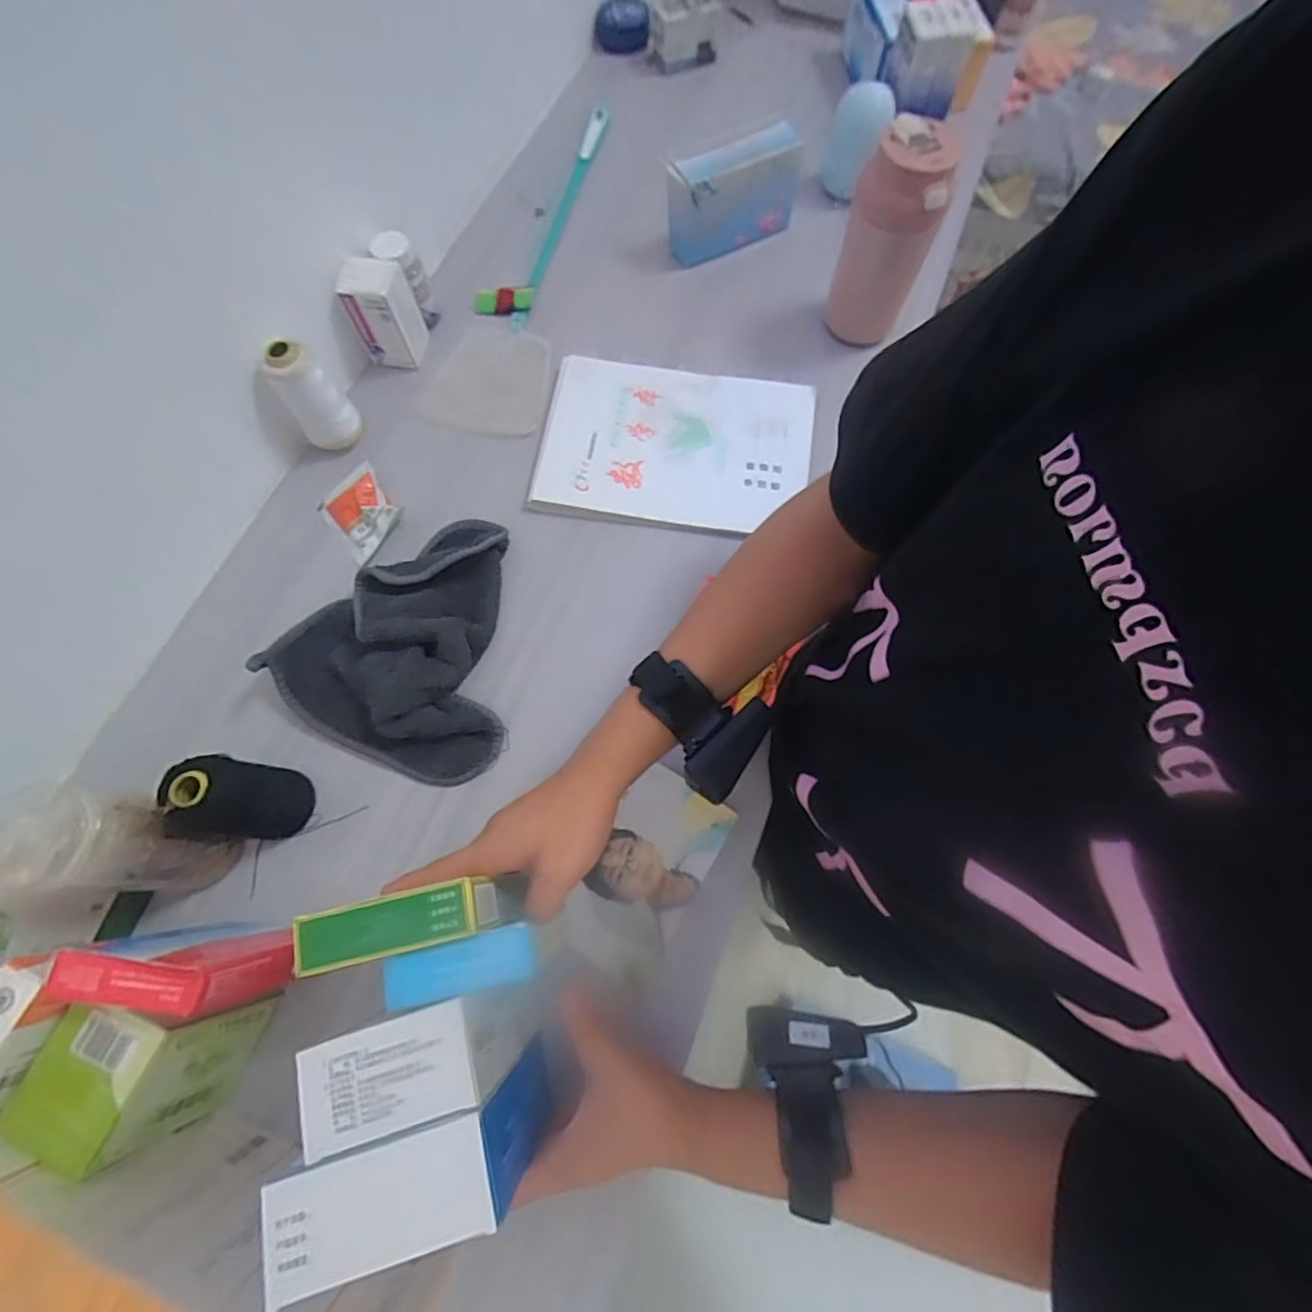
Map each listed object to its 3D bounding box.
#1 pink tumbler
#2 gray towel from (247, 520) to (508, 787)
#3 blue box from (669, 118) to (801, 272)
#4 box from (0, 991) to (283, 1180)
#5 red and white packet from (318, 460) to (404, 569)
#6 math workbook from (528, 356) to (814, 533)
[{"bbox_3d":[0.216,-0.388,0.568,0.074,0.159,0.087,18,72,8],"label":"pink tumbler"},{"bbox_3d":[-0.227,-0.017,0.513,0.186,0.043,0.239,-2,71,1],"label":"gray towel"},{"bbox_3d":[0.080,-0.503,0.654,0.151,0.092,0.045,-24,72,-7],"label":"blue box"},{"bbox_3d":[-0.311,0.246,0.376,0.067,0.101,0.083,24,73,10],"label":"box"},{"bbox_3d":[-0.280,-0.140,0.568,0.060,0.019,0.082,-37,74,-11],"label":"red and white packet"},{"bbox_3d":[0.019,-0.209,0.583,0.253,0.008,0.172,7,71,4],"label":"math workbook"}]

